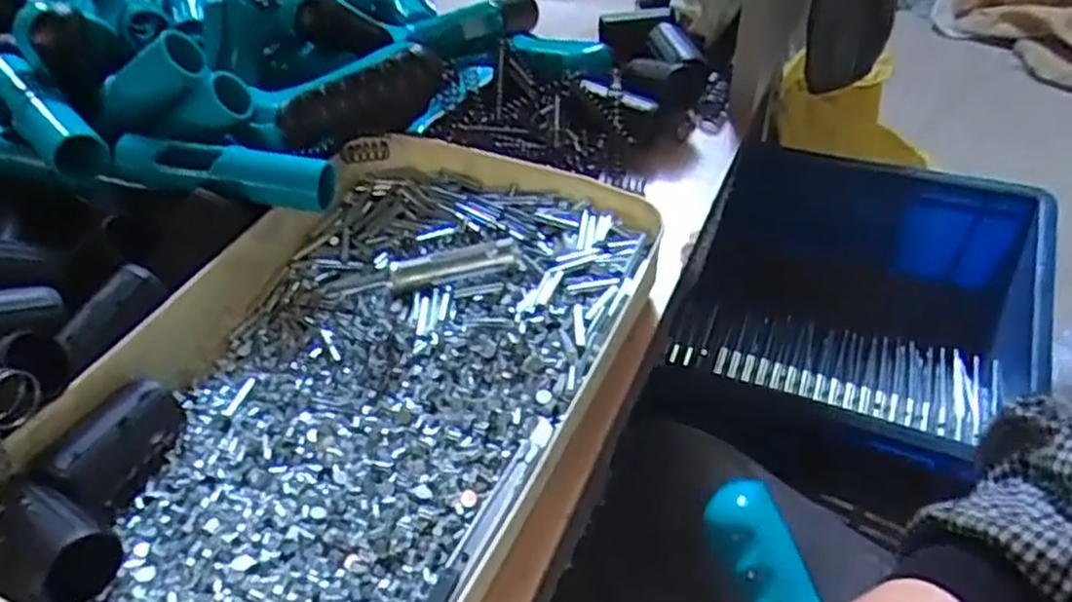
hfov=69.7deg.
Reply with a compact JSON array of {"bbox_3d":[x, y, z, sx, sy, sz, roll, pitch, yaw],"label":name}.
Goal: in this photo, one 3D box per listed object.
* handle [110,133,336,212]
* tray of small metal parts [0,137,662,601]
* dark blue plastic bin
[{"bbox_3d":[-0.174,-0.072,0.431,0.119,0.032,0.023,6,46,10],"label":"handle"},{"bbox_3d":[-0.088,0.035,0.387,0.228,0.045,0.326,17,49,20],"label":"tray of small metal parts"},{"bbox_3d":[0.285,0.019,0.699,0.274,0.178,0.286,15,48,19],"label":"dark blue plastic bin"}]

